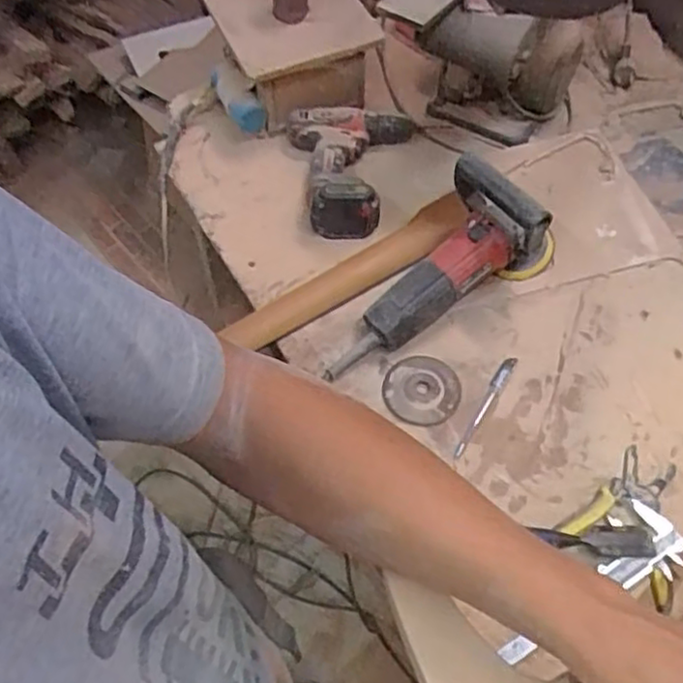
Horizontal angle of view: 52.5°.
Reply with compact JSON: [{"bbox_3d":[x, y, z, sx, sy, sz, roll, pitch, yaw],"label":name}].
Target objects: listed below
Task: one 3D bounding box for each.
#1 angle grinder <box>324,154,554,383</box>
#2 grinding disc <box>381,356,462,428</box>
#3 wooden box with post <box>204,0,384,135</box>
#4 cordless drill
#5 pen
[{"bbox_3d":[0.149,-0.098,0.808,0.121,0.157,0.266,34,66,21],"label":"angle grinder"},{"bbox_3d":[0.096,0.054,0.807,0.086,0.014,0.083,-1,59,2],"label":"grinding disc"},{"bbox_3d":[-0.063,-0.432,0.981,0.195,0.203,0.177,-23,61,-11],"label":"wooden box with post"},{"bbox_3d":[0.002,-0.245,0.950,0.173,0.066,0.221,7,59,6],"label":"cordless drill"},{"bbox_3d":[0.164,0.074,0.799,0.016,0.015,0.139,30,64,18],"label":"pen"}]

